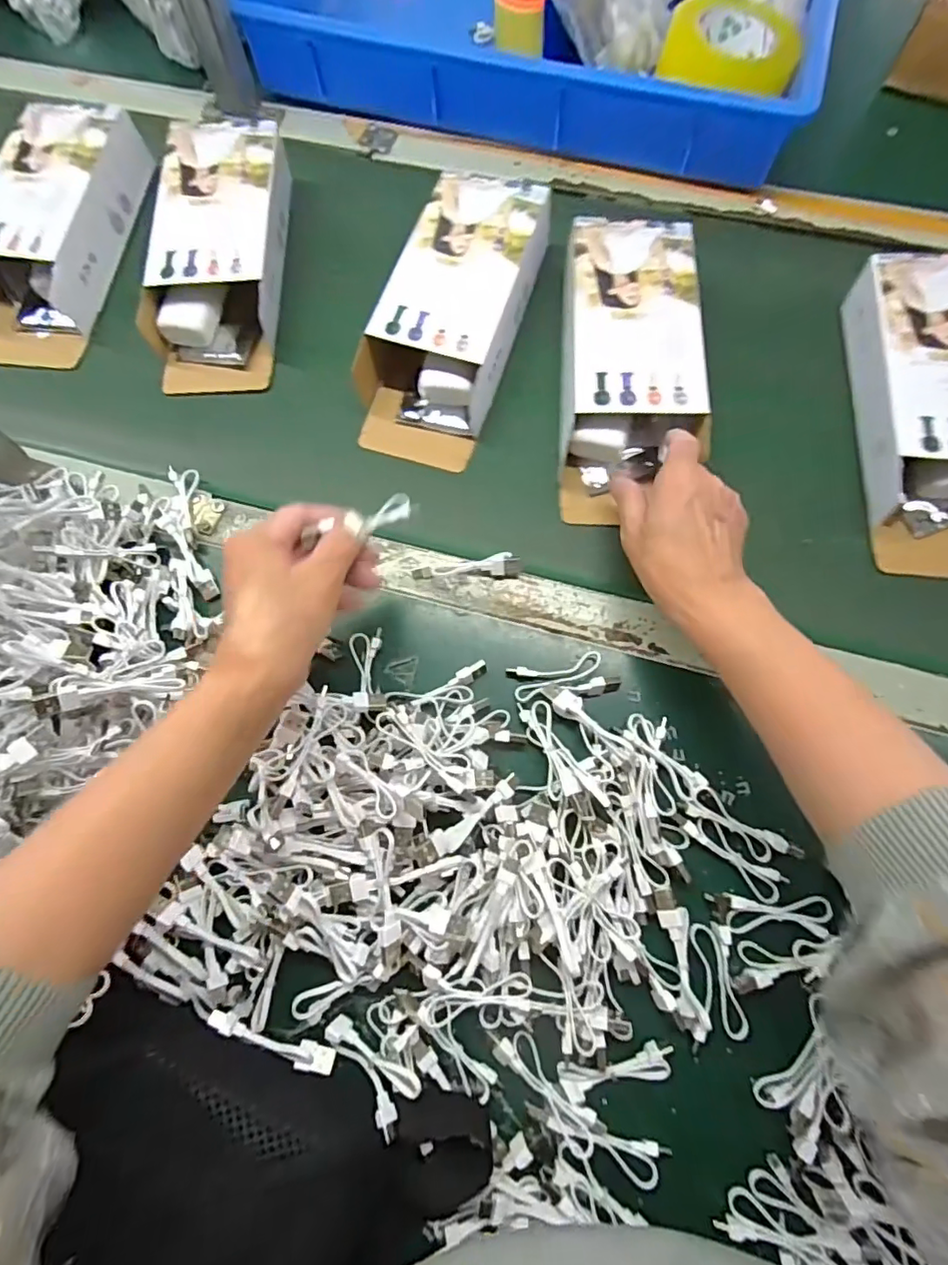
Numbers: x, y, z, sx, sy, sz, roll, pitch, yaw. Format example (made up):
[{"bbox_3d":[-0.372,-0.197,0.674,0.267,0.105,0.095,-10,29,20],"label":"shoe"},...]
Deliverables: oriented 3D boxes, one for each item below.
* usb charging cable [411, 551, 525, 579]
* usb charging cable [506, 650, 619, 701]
[{"bbox_3d":[-0.005,-0.050,0.425,0.081,0.014,0.018,-4,72,-1],"label":"usb charging cable"},{"bbox_3d":[0.063,0.032,0.390,0.074,0.013,0.029,-11,72,-3],"label":"usb charging cable"}]

